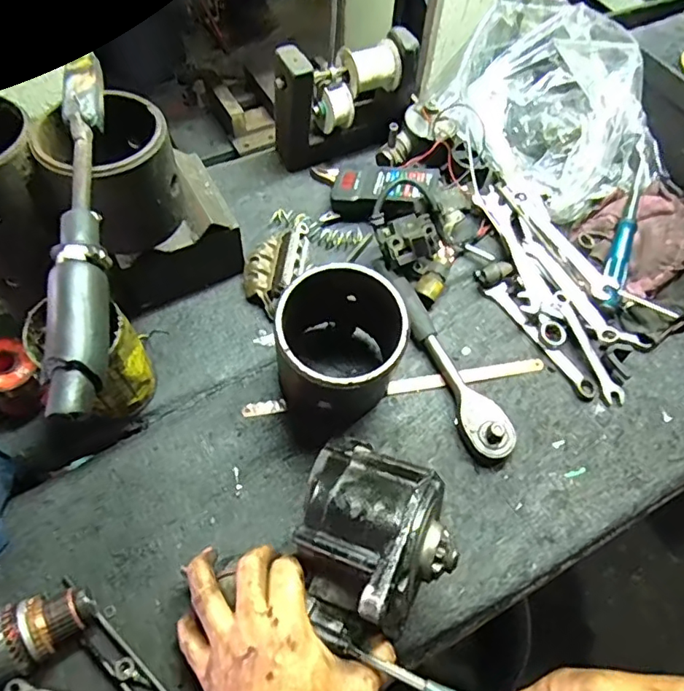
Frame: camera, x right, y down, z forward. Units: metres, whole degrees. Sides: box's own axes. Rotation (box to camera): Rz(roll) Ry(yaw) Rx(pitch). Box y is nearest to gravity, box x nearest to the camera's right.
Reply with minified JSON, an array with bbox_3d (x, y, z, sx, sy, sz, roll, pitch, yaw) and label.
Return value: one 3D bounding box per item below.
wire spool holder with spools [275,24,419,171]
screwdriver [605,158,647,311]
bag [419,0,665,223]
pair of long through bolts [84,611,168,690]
[{"bbox_3d":[0.003,-0.289,0.632,0.168,0.133,0.057,-20,62,-15],"label":"wire spool holder with spools"},{"bbox_3d":[0.311,-0.126,0.585,0.020,0.016,0.186,19,73,8],"label":"screwdriver"},{"bbox_3d":[0.256,-0.284,0.649,0.263,0.134,0.212,28,62,13],"label":"bag"},{"bbox_3d":[-0.152,0.254,0.400,0.121,0.010,0.024,39,64,18],"label":"pair of long through bolts"}]

